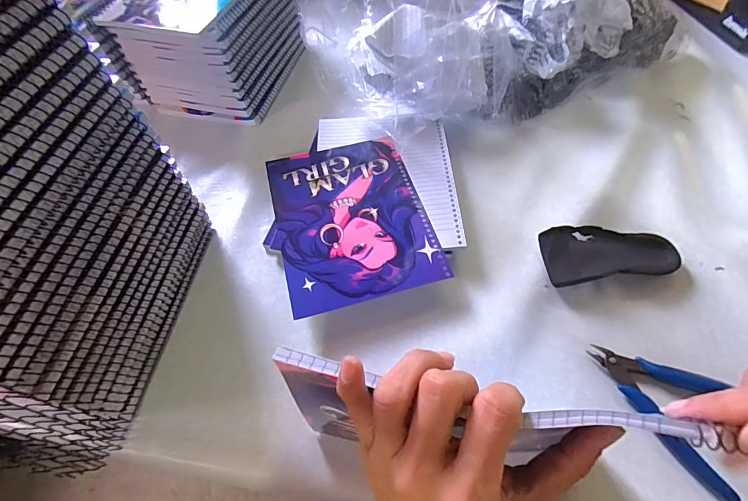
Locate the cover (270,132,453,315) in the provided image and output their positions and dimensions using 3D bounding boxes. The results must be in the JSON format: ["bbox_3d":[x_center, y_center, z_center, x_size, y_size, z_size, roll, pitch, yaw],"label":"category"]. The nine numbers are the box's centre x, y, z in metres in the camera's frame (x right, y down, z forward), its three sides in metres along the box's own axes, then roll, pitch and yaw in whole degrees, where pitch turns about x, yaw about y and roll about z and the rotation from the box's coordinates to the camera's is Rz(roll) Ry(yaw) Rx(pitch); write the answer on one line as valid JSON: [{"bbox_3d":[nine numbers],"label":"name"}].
[{"bbox_3d":[-0.024,-0.037,0.395,0.143,0.004,0.191,-14,58,-7],"label":"cover"}]

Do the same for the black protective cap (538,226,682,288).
[{"bbox_3d":[0.221,0.002,0.373,0.118,0.018,0.058,-6,58,0],"label":"black protective cap"}]

